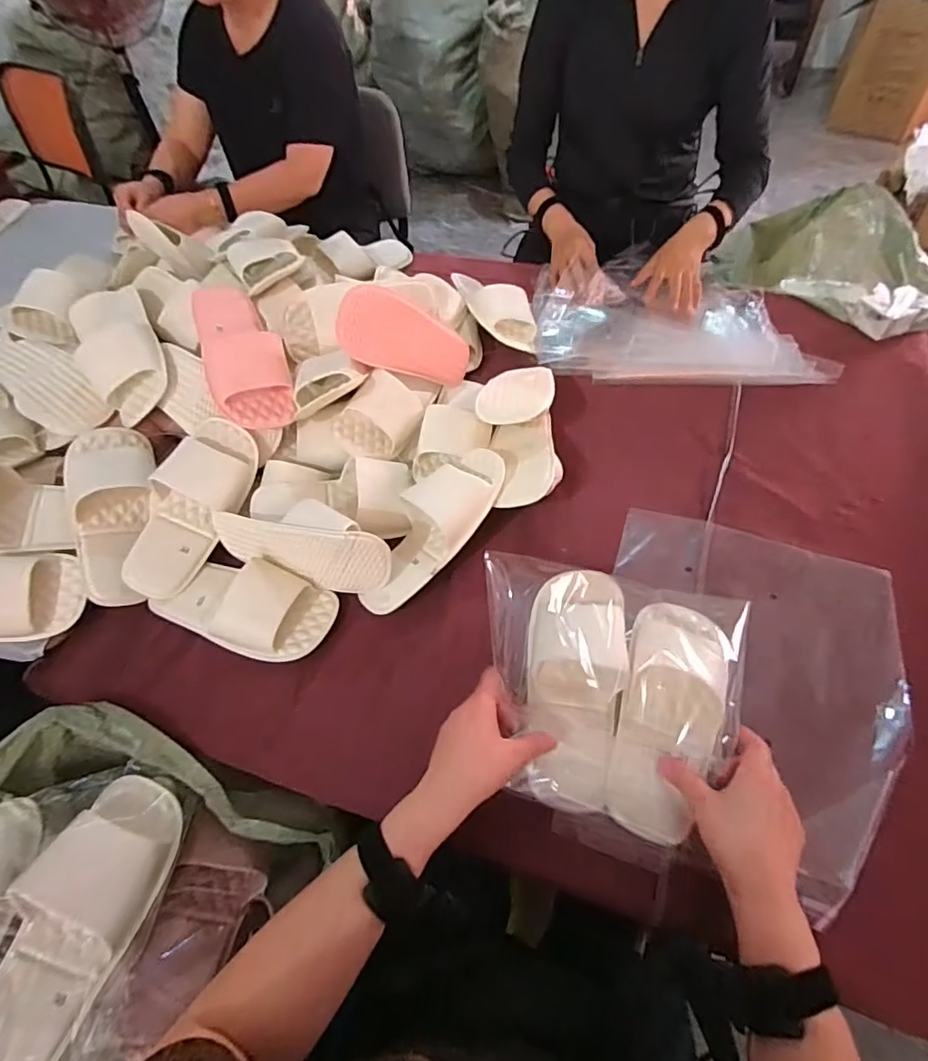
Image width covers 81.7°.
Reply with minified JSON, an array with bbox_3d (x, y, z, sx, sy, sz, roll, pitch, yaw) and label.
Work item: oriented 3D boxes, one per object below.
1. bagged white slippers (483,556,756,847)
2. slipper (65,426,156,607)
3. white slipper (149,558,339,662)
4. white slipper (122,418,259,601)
[{"bbox_3d":[0.138,0.146,0.546,0.265,0.054,0.256,13,56,13],"label":"bagged white slippers"},{"bbox_3d":[-0.446,-0.023,0.675,0.096,0.049,0.241,-8,73,-3],"label":"slipper"},{"bbox_3d":[-0.256,0.080,0.613,0.207,0.051,0.099,14,57,13],"label":"white slipper"},{"bbox_3d":[-0.342,-0.030,0.678,0.102,0.042,0.232,24,82,-10],"label":"white slipper"}]

